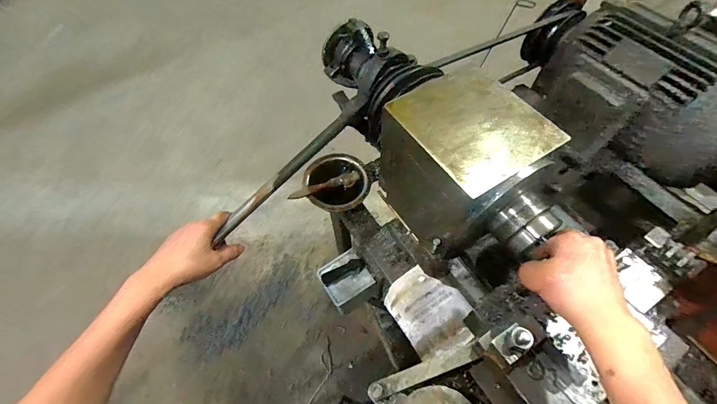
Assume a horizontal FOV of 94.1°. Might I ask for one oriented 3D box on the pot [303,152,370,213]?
[{"bbox_3d":[-0.042,-0.039,0.676,0.126,0.063,0.122,-1,59,1],"label":"pot"}]

